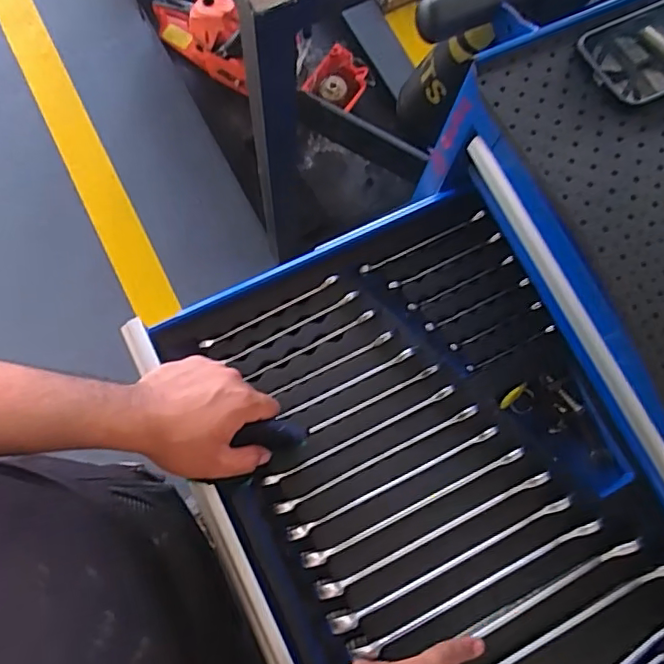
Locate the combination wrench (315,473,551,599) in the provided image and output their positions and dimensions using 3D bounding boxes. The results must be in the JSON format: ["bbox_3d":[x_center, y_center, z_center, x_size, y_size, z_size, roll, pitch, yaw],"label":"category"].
[{"bbox_3d":[0.094,0.185,0.515,0.231,0.010,0.015,-24,80,-8],"label":"combination wrench"}]

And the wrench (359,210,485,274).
[{"bbox_3d":[0.093,-0.092,0.583,0.139,0.011,0.009,-24,78,-6],"label":"wrench"}]

